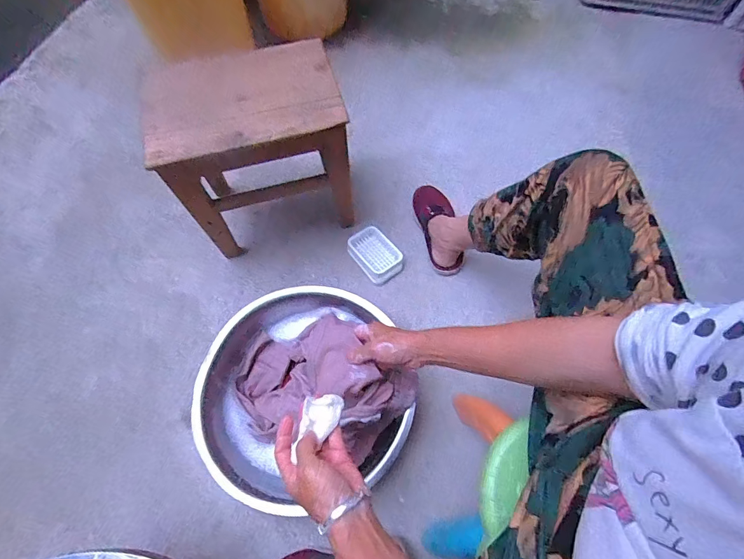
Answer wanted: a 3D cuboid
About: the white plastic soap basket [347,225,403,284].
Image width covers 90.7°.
[{"bbox_3d":[0.008,-0.057,0.827,0.091,0.030,0.127,-38,72,-14],"label":"white plastic soap basket"}]

